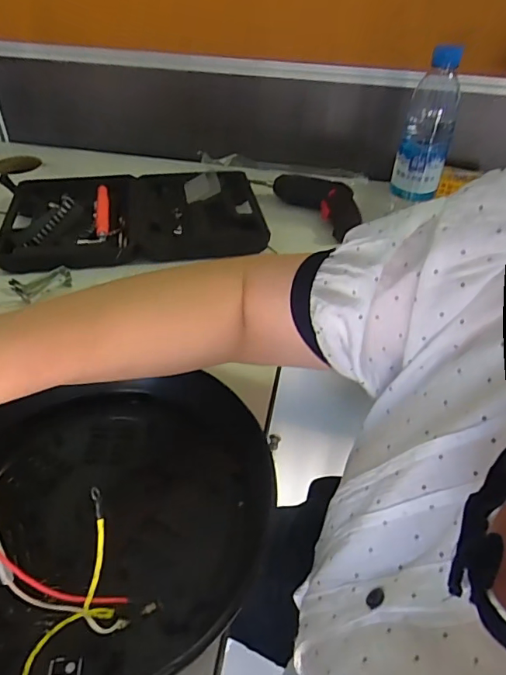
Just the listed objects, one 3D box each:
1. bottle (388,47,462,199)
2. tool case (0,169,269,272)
[{"bbox_3d":[0.222,-0.268,0.603,0.061,0.168,0.053,13,43,12],"label":"bottle"},{"bbox_3d":[-0.164,-0.176,0.647,0.340,0.033,0.229,-2,42,-5],"label":"tool case"}]

